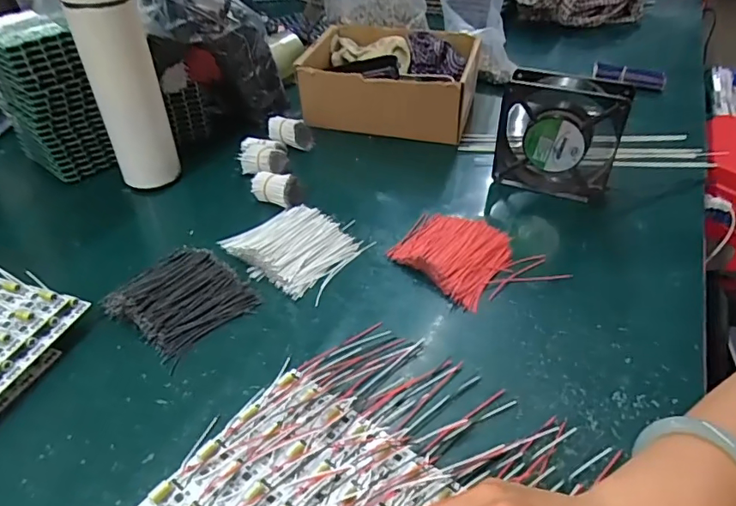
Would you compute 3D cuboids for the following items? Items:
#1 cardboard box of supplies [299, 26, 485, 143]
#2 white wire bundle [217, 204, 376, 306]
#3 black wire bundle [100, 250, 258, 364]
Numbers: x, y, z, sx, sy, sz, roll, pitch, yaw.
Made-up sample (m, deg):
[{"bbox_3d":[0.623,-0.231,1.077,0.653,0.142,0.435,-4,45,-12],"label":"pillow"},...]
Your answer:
[{"bbox_3d":[0.032,-0.223,0.681,0.208,0.102,0.172,11,42,12],"label":"cardboard box of supplies"},{"bbox_3d":[-0.073,-0.011,0.482,0.116,0.018,0.097,23,45,24],"label":"white wire bundle"},{"bbox_3d":[-0.156,0.035,0.425,0.094,0.020,0.091,27,47,27],"label":"black wire bundle"}]

